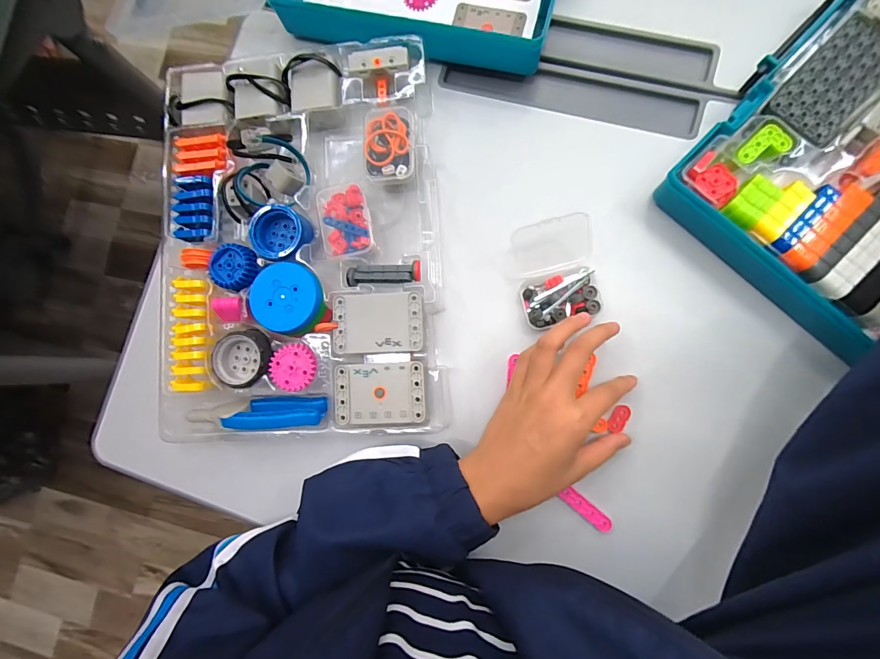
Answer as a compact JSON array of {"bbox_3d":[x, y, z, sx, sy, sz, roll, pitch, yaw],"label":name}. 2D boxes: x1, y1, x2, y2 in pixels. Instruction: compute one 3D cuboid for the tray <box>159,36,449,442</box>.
[{"bbox_3d":[-0.127,-0.080,0.355,0.251,0.041,0.352,-4,84,5],"label":"tray"}]

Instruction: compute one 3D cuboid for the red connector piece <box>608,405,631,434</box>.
[{"bbox_3d":[0.153,0.077,0.328,0.013,0.004,0.025,23,87,7],"label":"red connector piece"}]

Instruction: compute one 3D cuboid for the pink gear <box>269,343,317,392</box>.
[{"bbox_3d":[-0.125,0.032,0.330,0.037,0.009,0.039,-1,84,6],"label":"pink gear"}]

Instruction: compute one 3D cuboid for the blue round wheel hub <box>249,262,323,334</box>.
[{"bbox_3d":[-0.134,-0.028,0.334,0.059,0.012,0.058,-1,84,6],"label":"blue round wheel hub"}]

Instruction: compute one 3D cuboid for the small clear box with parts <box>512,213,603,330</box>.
[{"bbox_3d":[0.101,-0.050,0.333,0.070,0.034,0.091,-14,83,4],"label":"small clear box with parts"}]

